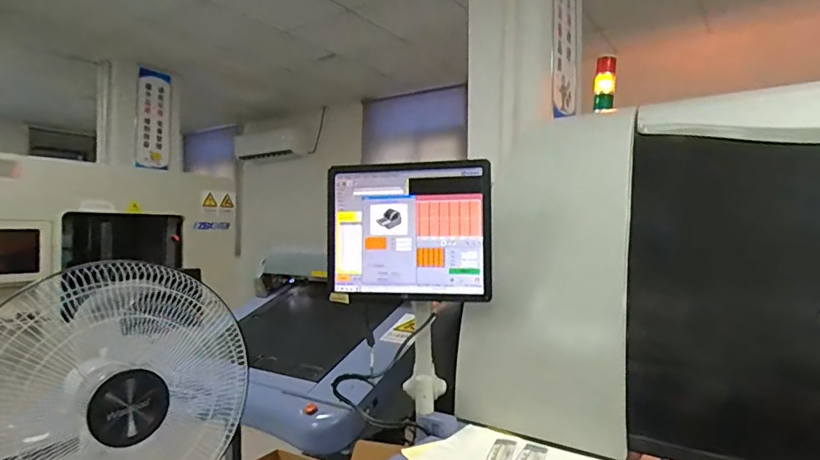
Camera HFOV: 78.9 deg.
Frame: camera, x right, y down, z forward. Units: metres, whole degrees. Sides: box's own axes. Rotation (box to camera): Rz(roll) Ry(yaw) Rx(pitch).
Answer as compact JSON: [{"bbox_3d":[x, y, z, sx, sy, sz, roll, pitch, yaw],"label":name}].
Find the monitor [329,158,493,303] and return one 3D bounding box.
[{"bbox_3d":[-0.014,0.002,1.129,0.386,0.299,0.051,0,0,20],"label":"monitor"}]

